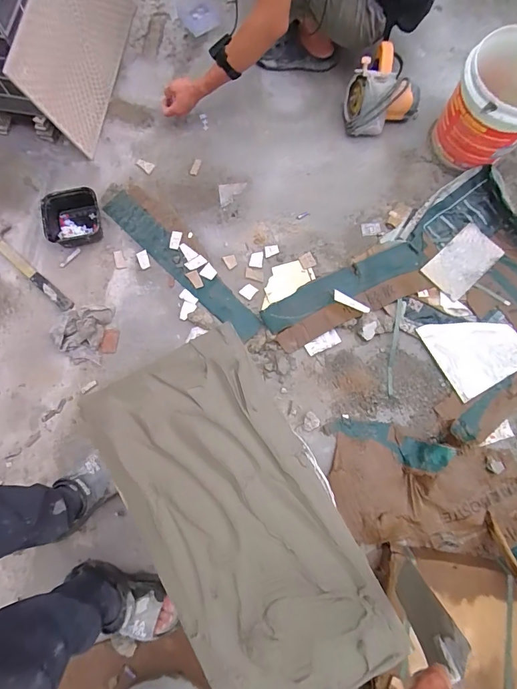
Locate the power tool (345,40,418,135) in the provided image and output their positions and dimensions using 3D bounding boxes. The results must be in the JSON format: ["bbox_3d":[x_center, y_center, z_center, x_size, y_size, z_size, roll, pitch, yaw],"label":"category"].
[{"bbox_3d":[0.372,-0.779,1.185,0.236,0.149,0.175,-29,80,-7],"label":"power tool"}]

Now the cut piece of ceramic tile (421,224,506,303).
[{"bbox_3d":[0.611,-0.247,1.133,0.228,0.006,0.134,-41,82,-9],"label":"cut piece of ceramic tile"}]

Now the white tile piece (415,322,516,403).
[{"bbox_3d":[0.626,0.002,1.089,0.250,0.012,0.228,-29,81,-3],"label":"white tile piece"}]

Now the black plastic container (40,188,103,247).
[{"bbox_3d":[-0.548,-0.374,1.118,0.159,0.091,0.155,-11,78,-4],"label":"black plastic container"}]

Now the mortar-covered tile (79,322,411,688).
[{"bbox_3d":[-0.033,0.293,0.626,0.298,0.025,0.601,-29,83,-3],"label":"mortar-covered tile"}]

